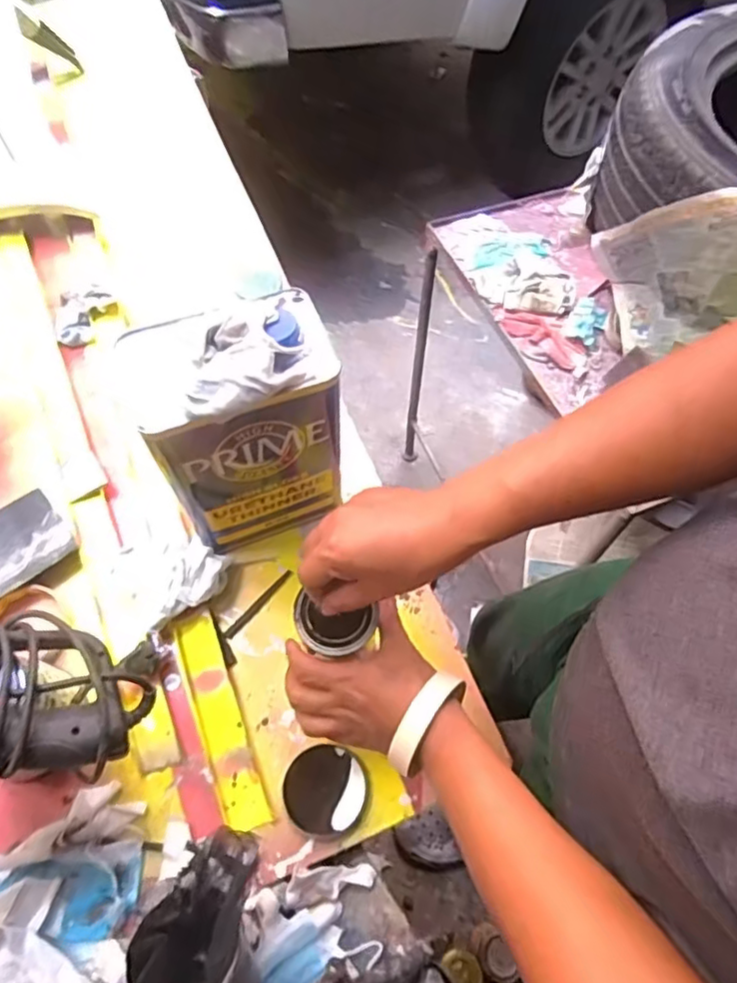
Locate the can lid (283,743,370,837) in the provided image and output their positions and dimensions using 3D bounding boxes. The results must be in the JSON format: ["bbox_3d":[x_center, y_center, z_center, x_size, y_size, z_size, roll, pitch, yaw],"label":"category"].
[{"bbox_3d":[-0.039,0.277,0.560,0.075,0.013,0.074,1,62,-2],"label":"can lid"}]

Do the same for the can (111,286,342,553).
[{"bbox_3d":[-0.113,-0.047,0.567,0.147,0.260,0.095,-18,65,-12],"label":"can"}]

